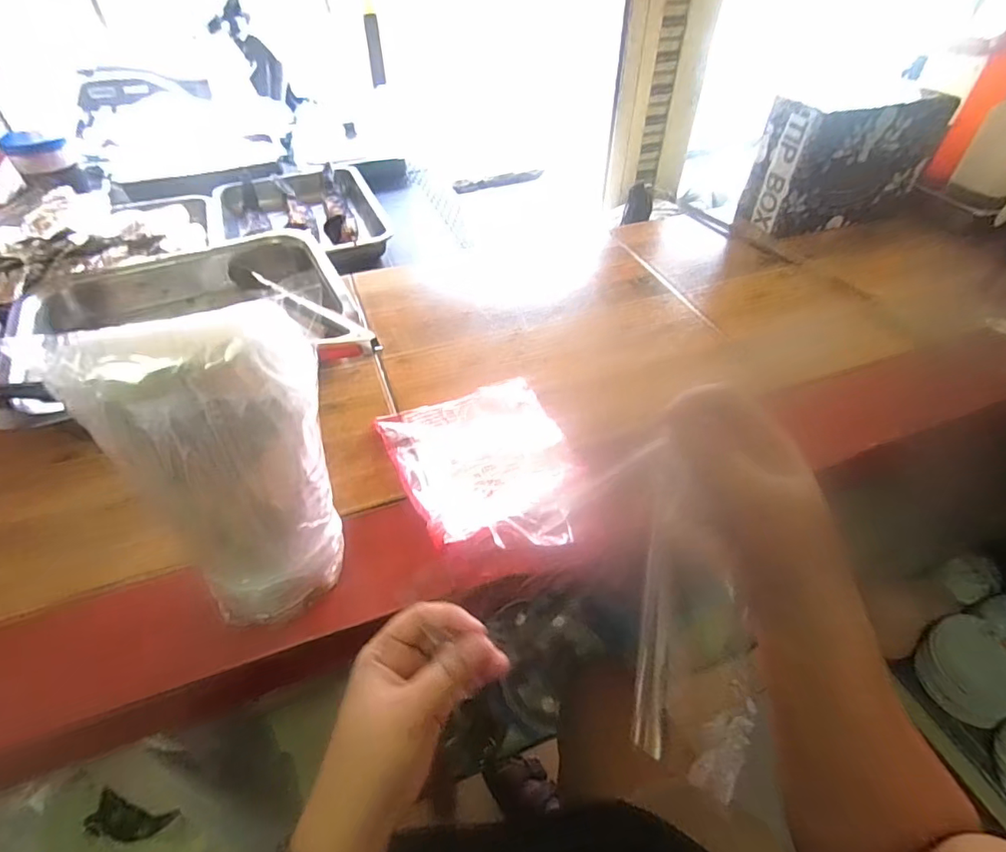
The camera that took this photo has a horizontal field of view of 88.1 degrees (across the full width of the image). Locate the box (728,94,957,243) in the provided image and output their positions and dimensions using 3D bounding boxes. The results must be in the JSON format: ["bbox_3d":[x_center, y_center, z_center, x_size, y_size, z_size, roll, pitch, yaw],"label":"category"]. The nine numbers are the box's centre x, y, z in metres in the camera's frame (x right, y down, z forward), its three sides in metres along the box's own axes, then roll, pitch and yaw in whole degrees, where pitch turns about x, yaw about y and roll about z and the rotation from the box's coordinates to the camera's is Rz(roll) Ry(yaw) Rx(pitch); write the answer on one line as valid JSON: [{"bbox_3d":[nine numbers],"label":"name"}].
[{"bbox_3d":[0.516,-0.401,0.785,0.281,0.158,0.118,-15,47,-13],"label":"box"}]

